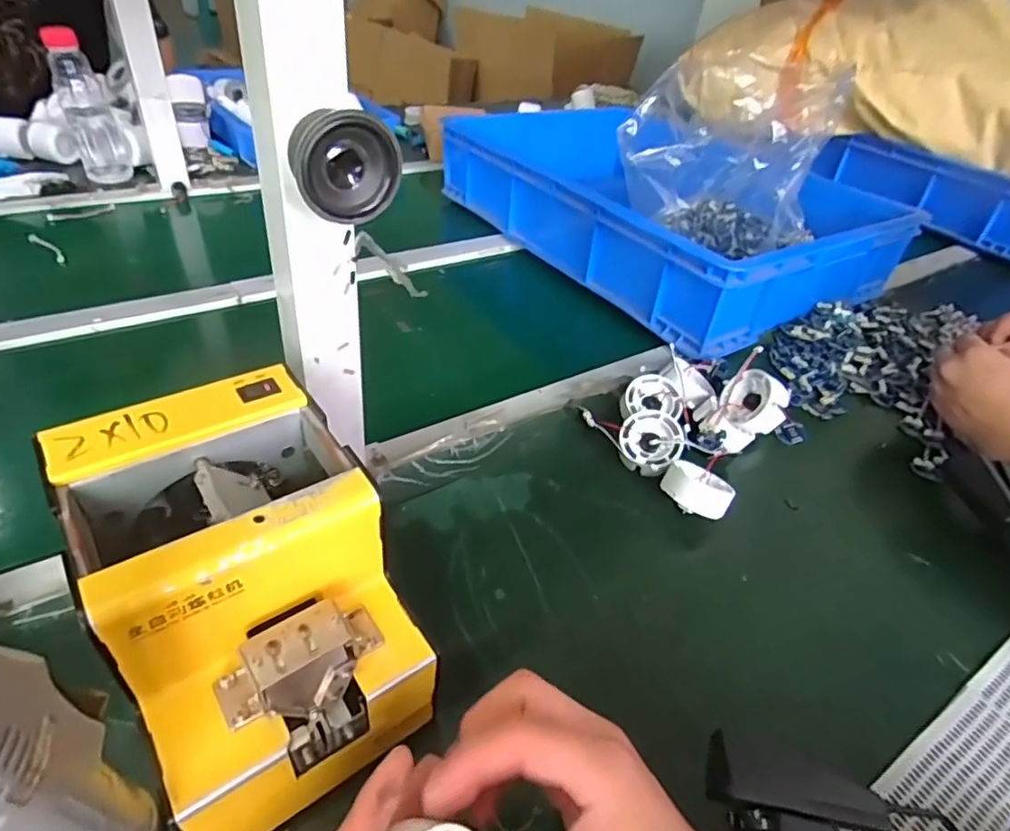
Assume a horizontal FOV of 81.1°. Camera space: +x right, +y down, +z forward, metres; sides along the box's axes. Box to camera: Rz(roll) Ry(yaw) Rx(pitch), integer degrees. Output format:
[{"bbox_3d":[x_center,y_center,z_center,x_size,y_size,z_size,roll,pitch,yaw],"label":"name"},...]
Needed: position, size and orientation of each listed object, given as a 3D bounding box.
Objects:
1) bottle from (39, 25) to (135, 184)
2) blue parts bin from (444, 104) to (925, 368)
[{"bbox_3d":[-0.609,-0.444,0.868,0.068,0.193,0.076,-19,46,-28],"label":"bottle"},{"bbox_3d":[0.229,-0.326,0.884,0.409,0.102,0.572,-20,47,-29],"label":"blue parts bin"}]

